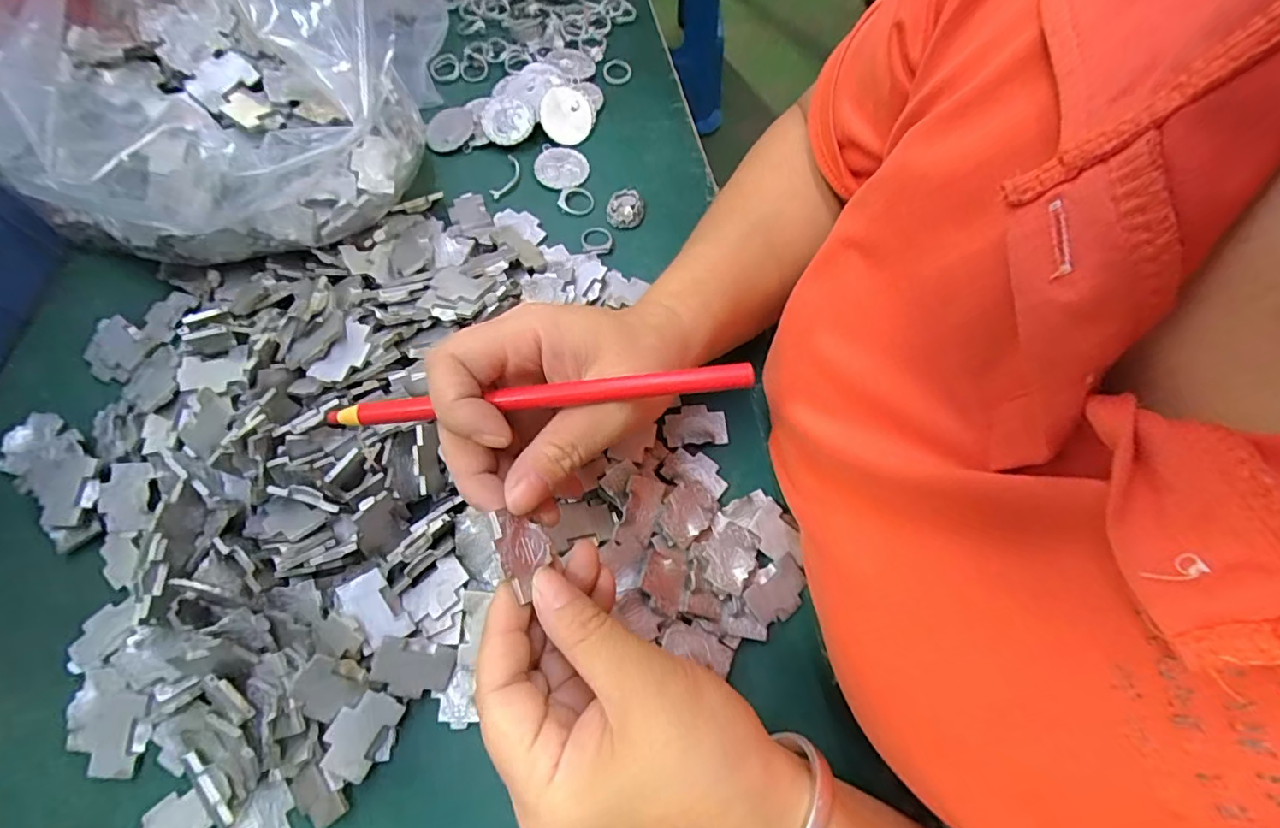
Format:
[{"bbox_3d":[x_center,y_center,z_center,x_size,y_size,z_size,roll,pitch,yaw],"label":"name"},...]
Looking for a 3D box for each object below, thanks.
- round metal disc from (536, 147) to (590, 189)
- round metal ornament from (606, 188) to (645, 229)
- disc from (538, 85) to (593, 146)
[{"bbox_3d":[-0.055,-0.171,0.389,0.036,0.004,0.033,1,68,-2],"label":"round metal disc"},{"bbox_3d":[-0.010,-0.139,0.377,0.024,0.008,0.027,1,68,-2],"label":"round metal ornament"},{"bbox_3d":[-0.052,-0.209,0.394,0.036,0.005,0.037,-4,106,-14],"label":"disc"}]

